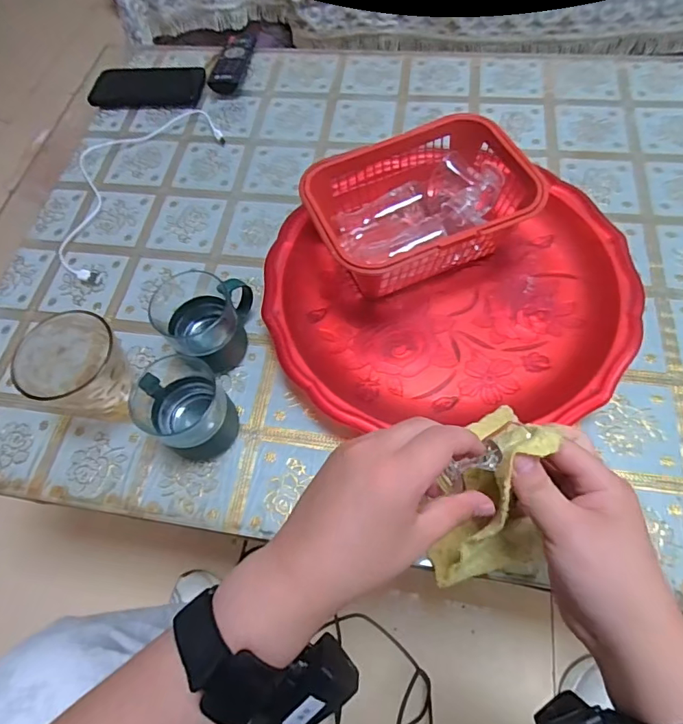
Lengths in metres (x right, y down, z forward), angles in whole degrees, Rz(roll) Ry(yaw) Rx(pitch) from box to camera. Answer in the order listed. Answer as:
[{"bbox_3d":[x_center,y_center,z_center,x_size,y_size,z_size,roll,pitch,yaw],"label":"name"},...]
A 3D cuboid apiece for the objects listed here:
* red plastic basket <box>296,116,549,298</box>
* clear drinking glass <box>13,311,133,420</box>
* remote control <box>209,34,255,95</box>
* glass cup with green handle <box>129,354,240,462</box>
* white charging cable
[{"bbox_3d":[0.079,-0.147,0.489,0.205,0.102,0.141,-22,63,-7],"label":"red plastic basket"},{"bbox_3d":[-0.234,0.012,0.439,0.080,0.093,0.082,-2,62,3],"label":"clear drinking glass"},{"bbox_3d":[-0.162,-0.454,0.713,0.042,0.023,0.129,6,63,7],"label":"remote control"},{"bbox_3d":[-0.140,0.044,0.430,0.075,0.067,0.082,-2,62,3],"label":"glass cup with green handle"},{"bbox_3d":[-0.280,-0.243,0.619,0.146,0.014,0.294,25,67,16],"label":"white charging cable"}]

